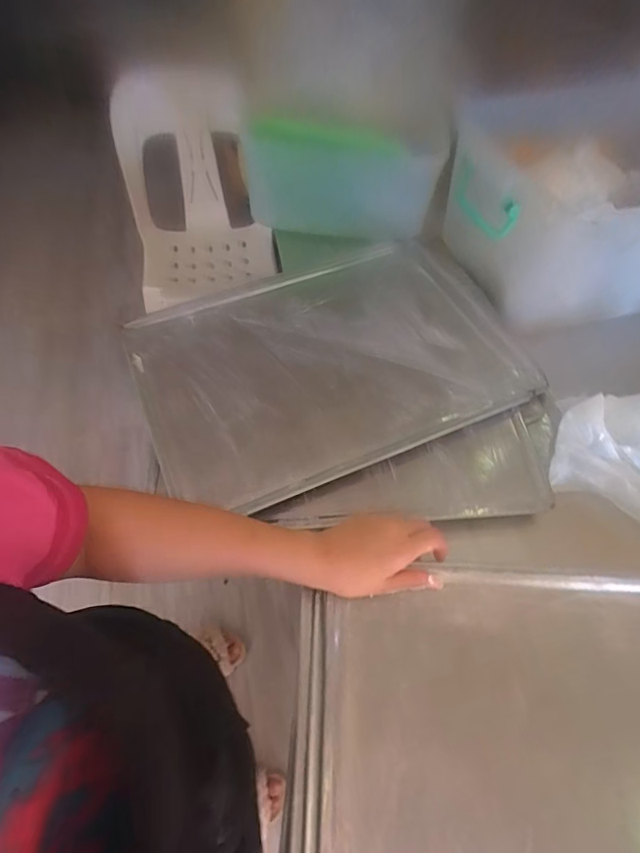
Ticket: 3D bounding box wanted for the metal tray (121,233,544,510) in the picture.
[{"bbox_3d":[0.013,-0.090,0.595,0.472,0.023,0.332,-21,59,-16],"label":"metal tray"}]

